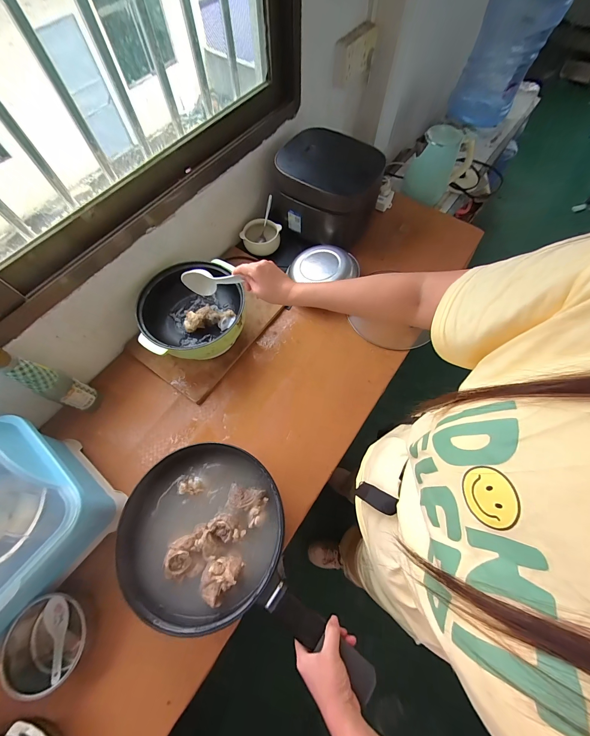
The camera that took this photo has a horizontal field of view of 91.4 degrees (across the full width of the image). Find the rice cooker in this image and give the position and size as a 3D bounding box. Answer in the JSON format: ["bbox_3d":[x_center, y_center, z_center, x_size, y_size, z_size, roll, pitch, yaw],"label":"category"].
[{"bbox_3d":[0.088,-0.511,0.829,0.288,0.184,0.237,16,67,7],"label":"rice cooker"}]

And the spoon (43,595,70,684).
[{"bbox_3d":[-0.415,0.471,0.500,0.026,0.034,0.124,-31,52,-12],"label":"spoon"}]

